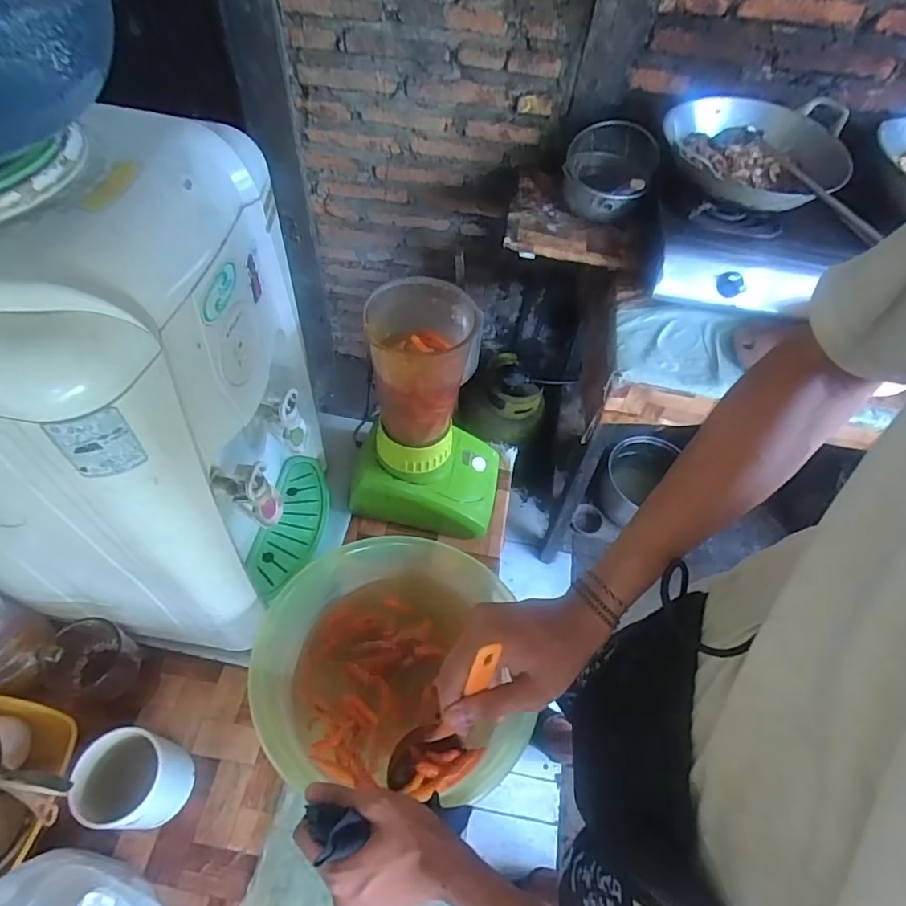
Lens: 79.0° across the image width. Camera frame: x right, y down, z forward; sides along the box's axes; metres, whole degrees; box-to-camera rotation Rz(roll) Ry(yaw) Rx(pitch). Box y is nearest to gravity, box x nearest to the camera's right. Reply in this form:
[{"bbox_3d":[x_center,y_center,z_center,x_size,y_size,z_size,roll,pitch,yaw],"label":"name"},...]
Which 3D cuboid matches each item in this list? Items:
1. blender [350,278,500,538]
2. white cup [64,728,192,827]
[{"bbox_3d":[-0.022,-0.040,0.696,0.175,0.313,0.139,10,54,3],"label":"blender"},{"bbox_3d":[-0.316,0.325,0.546,0.071,0.108,0.074,2,54,-3],"label":"white cup"}]

